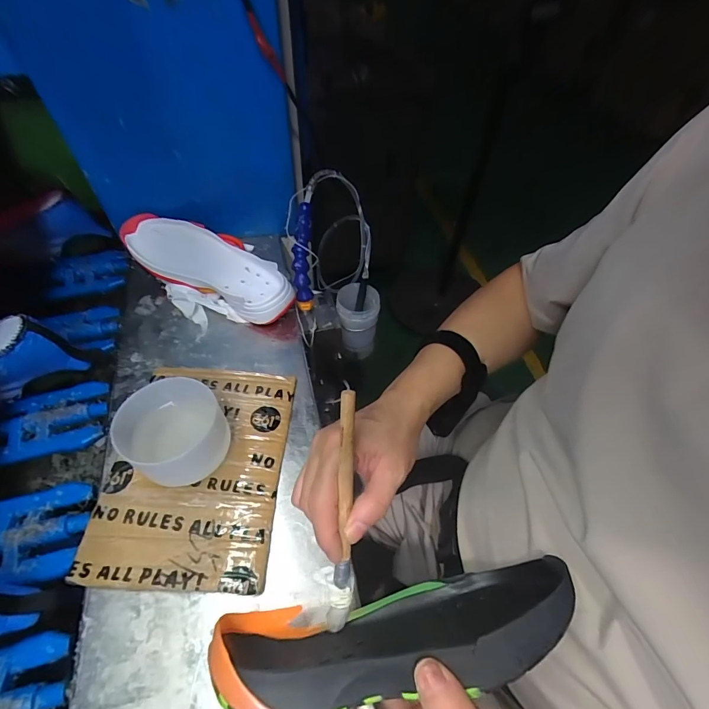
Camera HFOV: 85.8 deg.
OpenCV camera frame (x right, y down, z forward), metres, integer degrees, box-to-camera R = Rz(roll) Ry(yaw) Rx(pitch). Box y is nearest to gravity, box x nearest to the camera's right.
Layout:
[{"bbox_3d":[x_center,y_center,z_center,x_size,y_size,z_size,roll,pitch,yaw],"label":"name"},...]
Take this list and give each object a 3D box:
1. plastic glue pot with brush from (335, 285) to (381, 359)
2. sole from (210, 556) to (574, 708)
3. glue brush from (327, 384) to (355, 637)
[{"bbox_3d":[0.007,-0.059,0.675,0.068,0.119,0.070,-4,55,-2],"label":"plastic glue pot with brush"},{"bbox_3d":[0.026,0.189,0.256,0.228,0.081,0.059,-12,55,-1],"label":"sole"},{"bbox_3d":[-0.009,0.116,0.275,0.018,0.185,0.009,2,10,3],"label":"glue brush"}]

